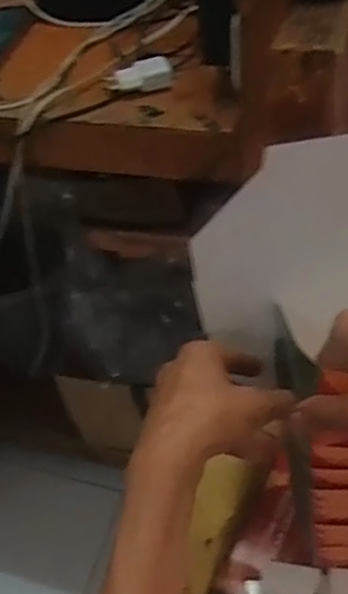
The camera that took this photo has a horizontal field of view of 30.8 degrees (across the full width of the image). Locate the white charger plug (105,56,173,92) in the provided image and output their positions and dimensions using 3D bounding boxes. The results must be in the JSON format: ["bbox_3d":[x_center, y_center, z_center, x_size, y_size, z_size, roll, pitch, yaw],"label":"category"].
[{"bbox_3d":[-0.034,-0.222,0.633,0.065,0.018,0.034,-11,46,-3],"label":"white charger plug"}]

